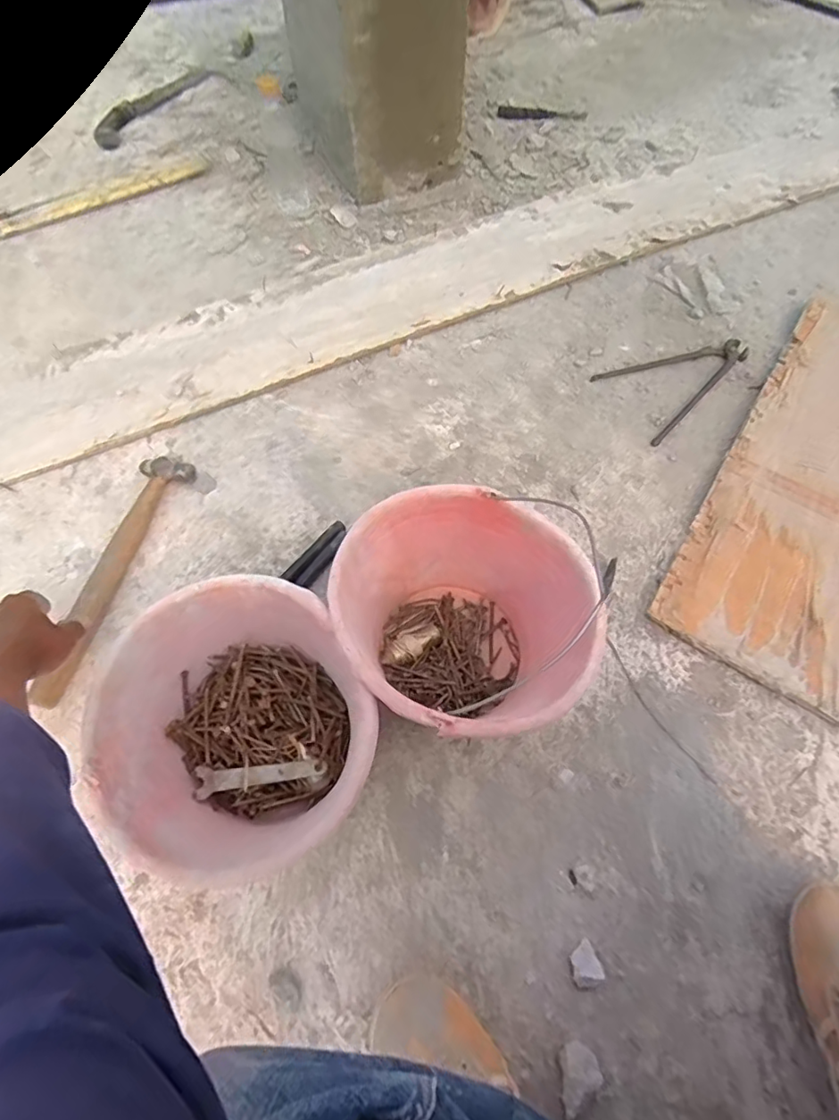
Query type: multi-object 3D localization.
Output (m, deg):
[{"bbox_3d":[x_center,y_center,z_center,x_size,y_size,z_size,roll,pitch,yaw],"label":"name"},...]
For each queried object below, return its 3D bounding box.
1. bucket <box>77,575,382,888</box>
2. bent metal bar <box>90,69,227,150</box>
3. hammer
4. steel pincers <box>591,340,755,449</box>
[{"bbox_3d":[-0.163,0.159,0.533,0.214,0.158,0.243,-27,69,-13],"label":"bucket"},{"bbox_3d":[-0.537,-0.933,1.127,0.072,0.015,0.321,34,69,14],"label":"bent metal bar"},{"bbox_3d":[-0.364,0.014,0.668,0.068,0.037,0.324,13,64,5],"label":"hammer"},{"bbox_3d":[0.393,-0.272,0.823,0.235,0.022,0.141,-26,69,-12],"label":"steel pincers"}]

